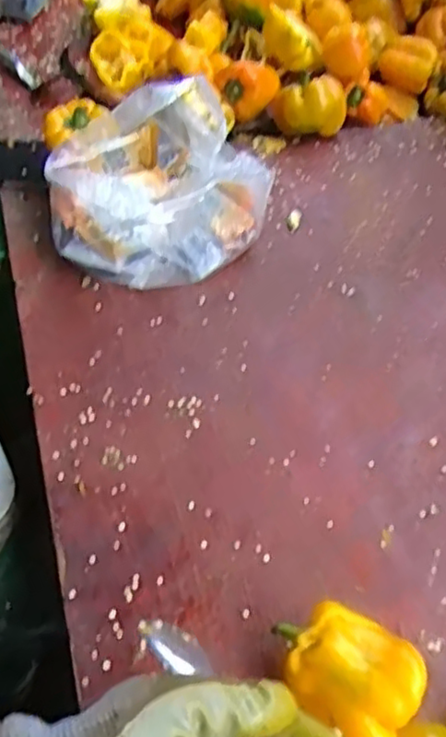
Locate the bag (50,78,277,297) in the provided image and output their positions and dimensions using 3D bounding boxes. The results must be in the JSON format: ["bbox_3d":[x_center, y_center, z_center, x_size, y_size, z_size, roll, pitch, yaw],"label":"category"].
[{"bbox_3d":[-0.070,-0.204,0.690,0.219,0.121,0.239,-7,49,-9],"label":"bag"}]

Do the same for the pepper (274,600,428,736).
[{"bbox_3d":[0.072,0.189,0.396,0.086,0.056,0.063,31,54,23],"label":"pepper"}]

